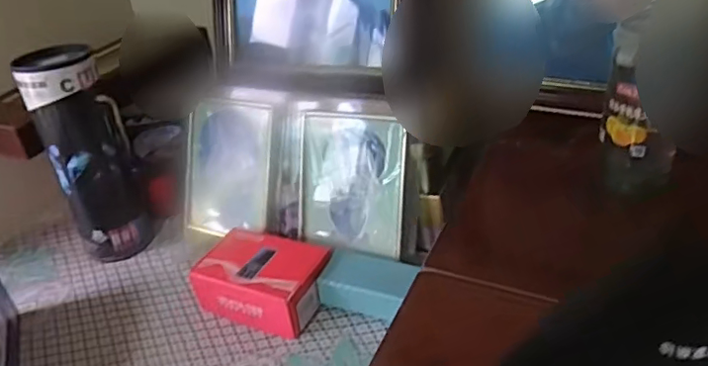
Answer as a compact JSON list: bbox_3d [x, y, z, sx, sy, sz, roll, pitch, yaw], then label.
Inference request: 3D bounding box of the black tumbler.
[{"bbox_3d":[-0.339,-0.030,0.742,0.091,0.273,0.083,-21,36,-21],"label":"black tumbler"}]

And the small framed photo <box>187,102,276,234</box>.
[{"bbox_3d":[-0.166,-0.018,0.757,0.136,0.183,0.018,13,15,24],"label":"small framed photo"}]

